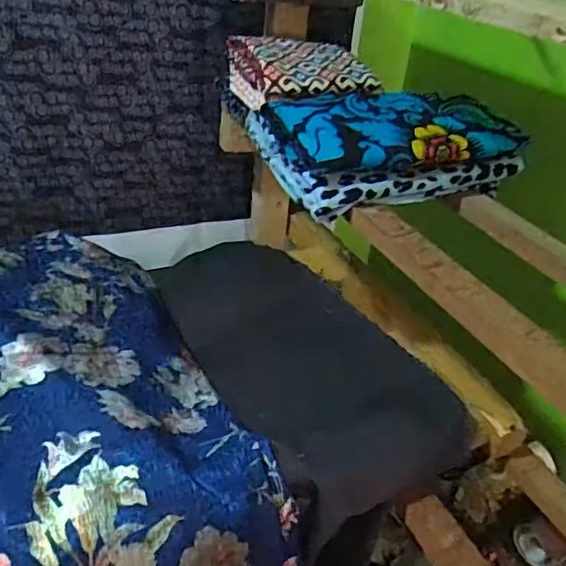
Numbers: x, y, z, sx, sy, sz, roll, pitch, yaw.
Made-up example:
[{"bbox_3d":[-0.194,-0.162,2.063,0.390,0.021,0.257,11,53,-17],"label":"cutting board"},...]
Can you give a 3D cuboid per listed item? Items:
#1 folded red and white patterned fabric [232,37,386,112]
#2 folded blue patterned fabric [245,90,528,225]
[{"bbox_3d":[0.024,-0.286,0.815,0.169,0.065,0.150,-5,33,-19],"label":"folded red and white patterned fabric"},{"bbox_3d":[0.117,-0.171,0.712,0.268,0.083,0.190,-9,35,-25],"label":"folded blue patterned fabric"}]

